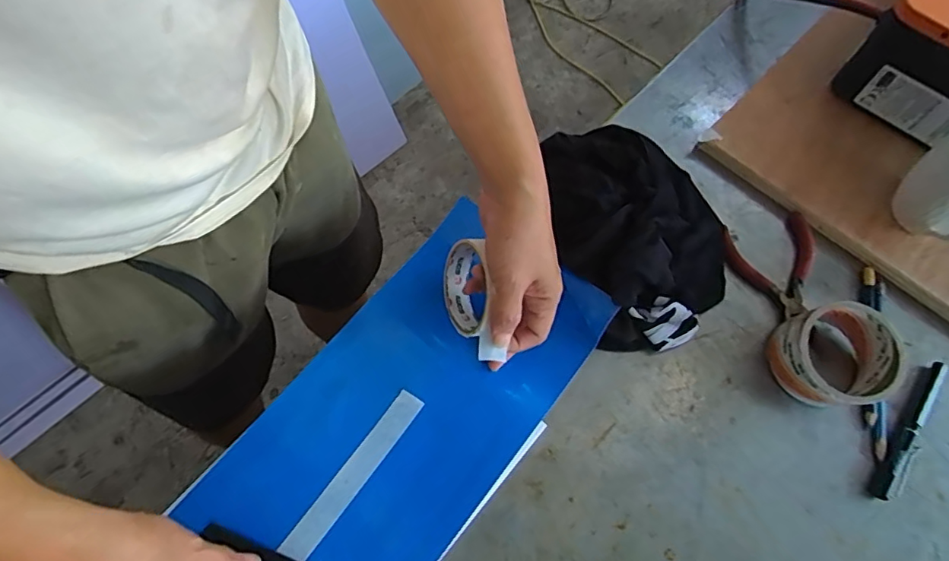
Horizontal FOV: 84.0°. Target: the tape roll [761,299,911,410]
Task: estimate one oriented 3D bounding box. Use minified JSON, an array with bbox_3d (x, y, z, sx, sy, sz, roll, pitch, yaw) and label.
[{"bbox_3d":[0.312,0.066,0.462,0.083,0.058,0.084,0,68,1],"label":"tape roll"}]

